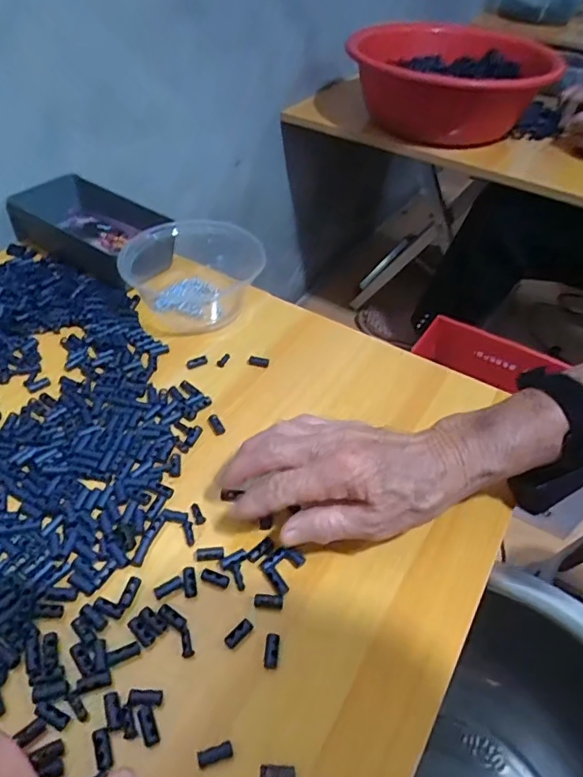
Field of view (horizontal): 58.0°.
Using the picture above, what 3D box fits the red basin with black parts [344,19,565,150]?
[{"bbox_3d":[0.268,-0.548,0.936,0.317,0.133,0.410,8,47,3],"label":"red basin with black parts"}]

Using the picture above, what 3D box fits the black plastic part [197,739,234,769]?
[{"bbox_3d":[-0.040,0.193,0.277,0.018,0.004,0.008,-13,49,-16],"label":"black plastic part"}]

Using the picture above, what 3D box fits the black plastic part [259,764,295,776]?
[{"bbox_3d":[-0.007,0.200,0.273,0.018,0.004,0.008,4,47,-1],"label":"black plastic part"}]

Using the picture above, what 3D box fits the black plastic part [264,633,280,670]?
[{"bbox_3d":[-0.012,0.156,0.315,0.008,0.005,0.019,6,47,1],"label":"black plastic part"}]

